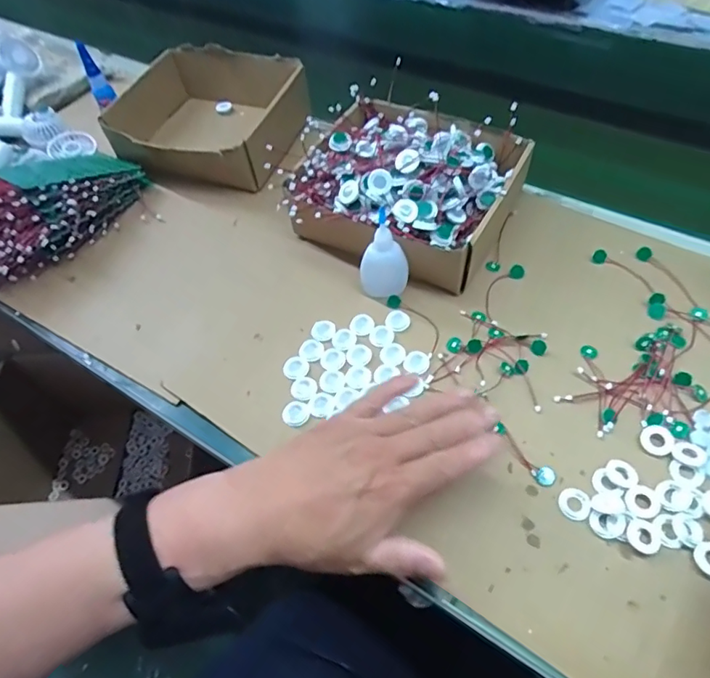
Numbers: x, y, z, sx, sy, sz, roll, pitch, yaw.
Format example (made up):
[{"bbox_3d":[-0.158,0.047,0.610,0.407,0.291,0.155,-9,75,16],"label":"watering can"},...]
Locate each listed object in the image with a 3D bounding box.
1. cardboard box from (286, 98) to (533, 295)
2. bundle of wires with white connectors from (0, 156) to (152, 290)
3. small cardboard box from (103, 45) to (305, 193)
[{"bbox_3d":[0.055,-0.164,0.535,0.210,0.098,0.206,20,59,18],"label":"cardboard box"},{"bbox_3d":[-0.344,-0.140,0.558,0.230,0.093,0.097,-29,57,-14],"label":"bundle of wires with white connectors"},{"bbox_3d":[-0.189,-0.289,0.656,0.218,0.072,0.207,13,57,14],"label":"small cardboard box"}]

